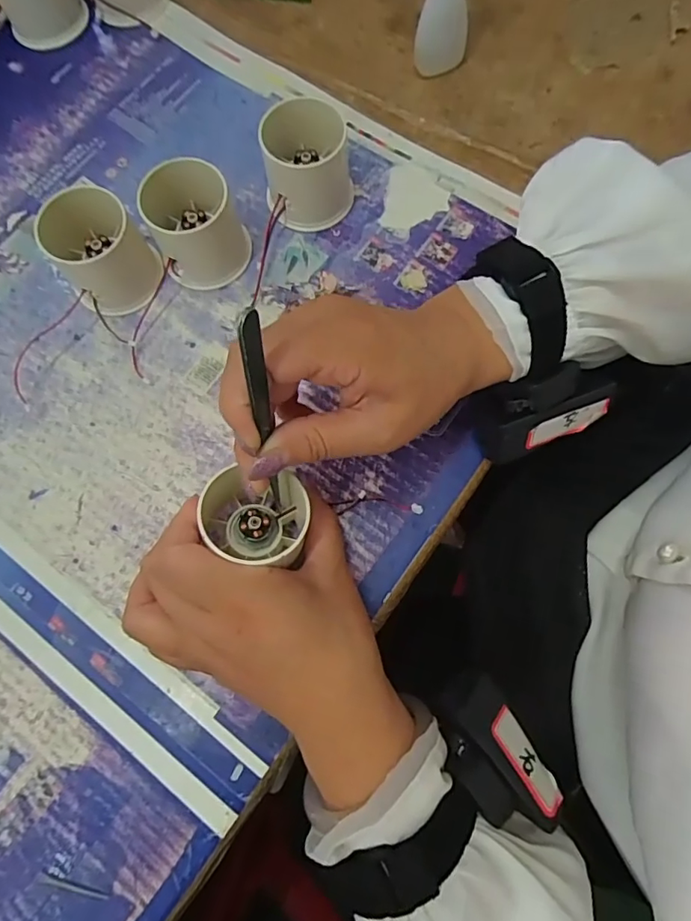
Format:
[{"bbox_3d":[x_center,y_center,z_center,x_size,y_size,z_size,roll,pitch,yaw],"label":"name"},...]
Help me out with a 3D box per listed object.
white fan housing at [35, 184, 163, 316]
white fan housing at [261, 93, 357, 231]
[{"bbox_3d":[-0.148,-0.126,0.305,0.053,0.048,0.053,0,76,2],"label":"white fan housing"},{"bbox_3d":[-0.025,-0.182,0.315,0.053,0.049,0.052,0,76,2],"label":"white fan housing"}]

